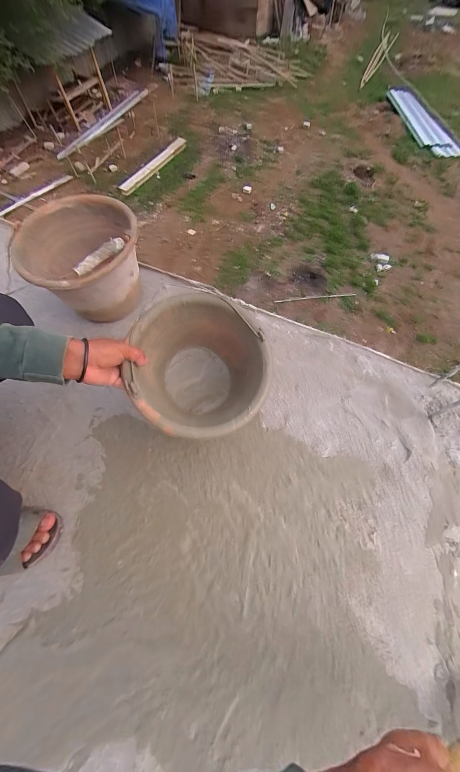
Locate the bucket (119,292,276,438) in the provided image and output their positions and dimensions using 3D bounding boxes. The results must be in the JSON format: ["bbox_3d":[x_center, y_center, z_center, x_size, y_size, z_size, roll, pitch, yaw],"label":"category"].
[{"bbox_3d":[-0.069,-0.025,0.529,0.245,0.180,0.245,3,77,-13],"label":"bucket"}]

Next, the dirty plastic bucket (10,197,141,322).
[{"bbox_3d":[-0.344,-0.293,0.657,0.258,0.194,0.273,0,64,-1],"label":"dirty plastic bucket"}]

